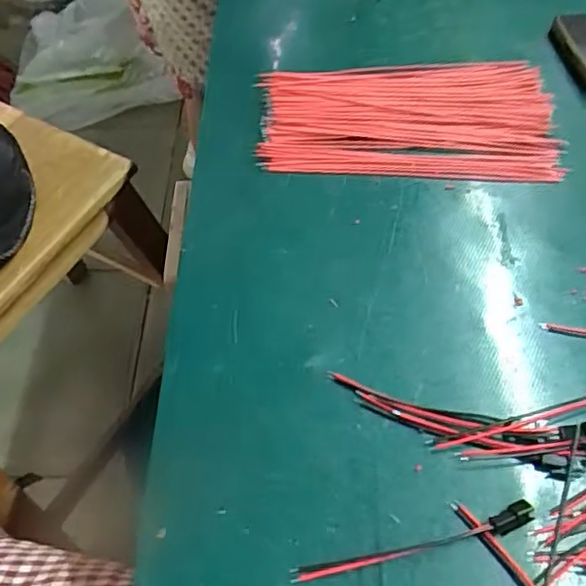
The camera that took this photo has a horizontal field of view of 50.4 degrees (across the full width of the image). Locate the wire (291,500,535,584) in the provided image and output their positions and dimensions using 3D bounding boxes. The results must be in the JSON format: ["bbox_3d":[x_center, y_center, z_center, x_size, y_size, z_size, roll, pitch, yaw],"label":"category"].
[{"bbox_3d":[0.051,0.105,0.258,0.104,0.005,0.010,-13,58,-7],"label":"wire"}]

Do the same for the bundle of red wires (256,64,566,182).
[{"bbox_3d":[0.073,-0.111,0.392,0.180,0.015,0.092,0,58,1],"label":"bundle of red wires"}]

